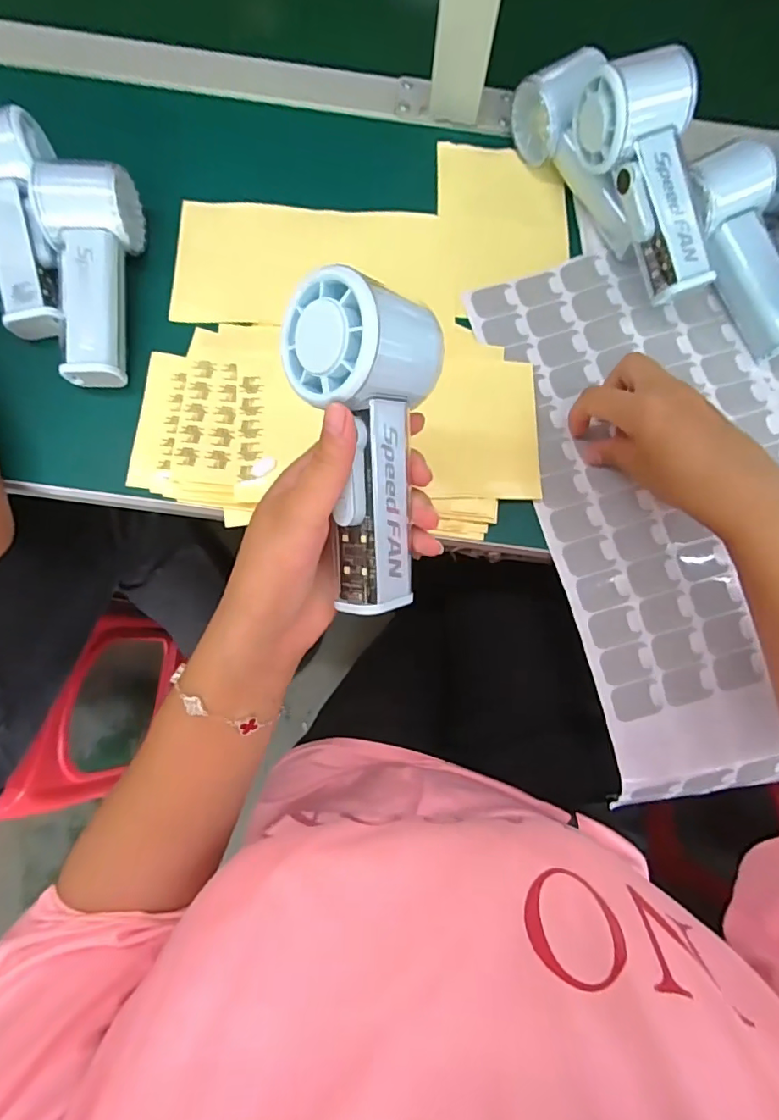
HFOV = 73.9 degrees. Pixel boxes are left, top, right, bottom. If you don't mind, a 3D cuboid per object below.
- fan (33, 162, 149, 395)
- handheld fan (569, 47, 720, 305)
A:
[{"bbox_3d":[-0.211,-0.200,0.366,0.052,0.049,0.143,-1,79,-3],"label":"fan"},{"bbox_3d":[0.185,-0.258,0.357,0.057,0.054,0.147,-23,100,-4],"label":"handheld fan"}]

